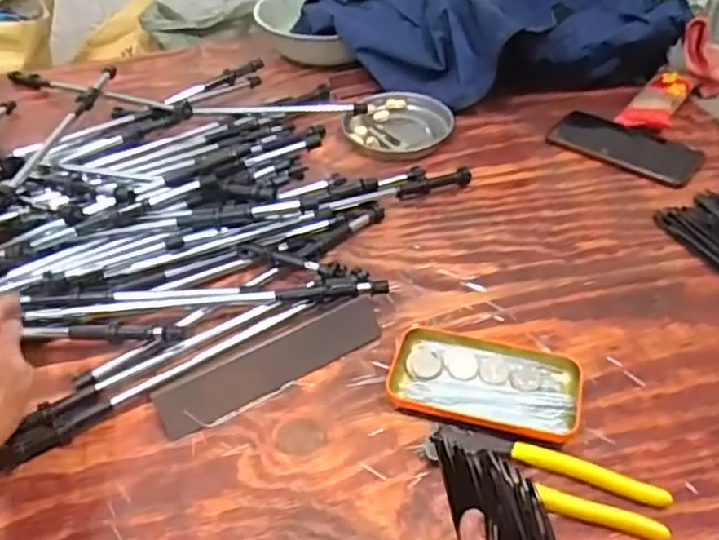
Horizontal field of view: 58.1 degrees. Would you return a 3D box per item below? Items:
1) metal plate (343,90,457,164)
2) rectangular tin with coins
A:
[{"bbox_3d":[0.044,-0.179,0.790,0.121,0.022,0.110,-2,42,2],"label":"metal plate"},{"bbox_3d":[0.098,0.085,0.508,0.141,0.018,0.088,9,44,13],"label":"rectangular tin with coins"}]

